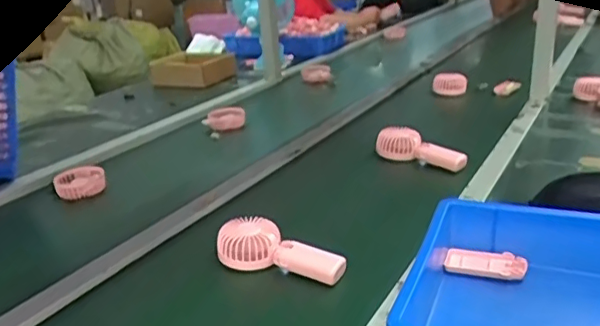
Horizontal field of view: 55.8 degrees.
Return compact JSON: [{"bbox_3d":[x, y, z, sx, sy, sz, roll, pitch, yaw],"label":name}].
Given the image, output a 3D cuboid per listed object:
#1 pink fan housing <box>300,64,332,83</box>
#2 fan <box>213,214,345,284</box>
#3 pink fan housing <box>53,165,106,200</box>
[{"bbox_3d":[0.049,-0.276,1.750,0.116,0.062,0.025,7,24,27],"label":"pink fan housing"},{"bbox_3d":[-0.024,0.120,0.788,0.184,0.073,0.039,8,-15,17],"label":"fan"},{"bbox_3d":[-0.412,0.040,1.065,0.094,0.044,0.072,-15,24,-21],"label":"pink fan housing"}]

